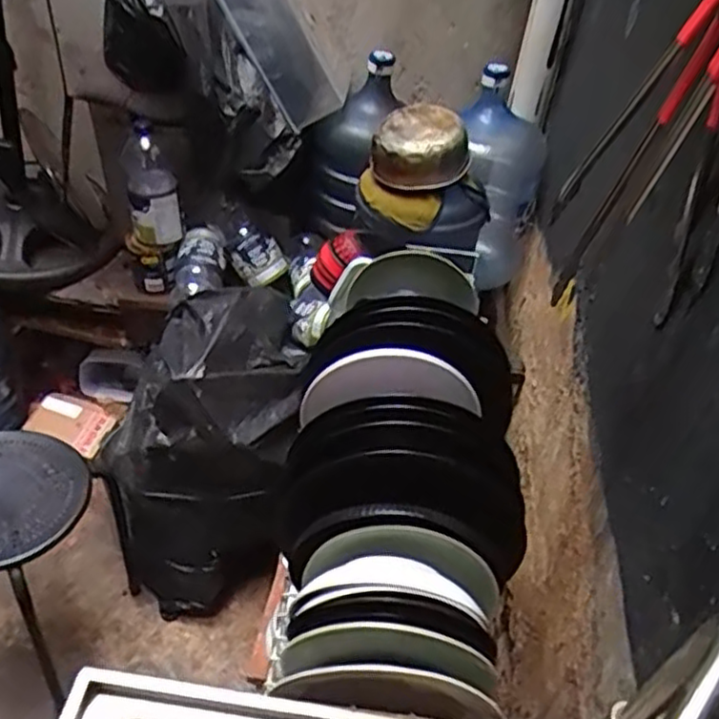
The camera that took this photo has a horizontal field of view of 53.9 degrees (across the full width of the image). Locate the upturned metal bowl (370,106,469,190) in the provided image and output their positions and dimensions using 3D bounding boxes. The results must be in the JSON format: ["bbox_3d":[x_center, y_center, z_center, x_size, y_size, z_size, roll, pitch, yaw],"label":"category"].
[{"bbox_3d":[0.109,-0.372,1.261,0.142,0.109,0.126,-20,48,-28],"label":"upturned metal bowl"}]

